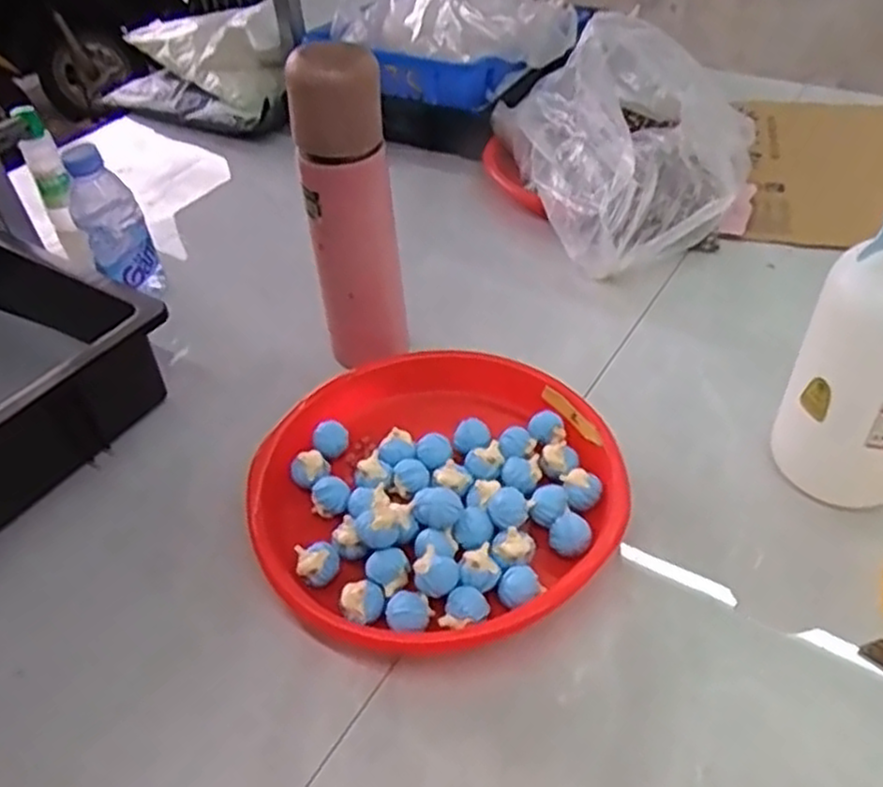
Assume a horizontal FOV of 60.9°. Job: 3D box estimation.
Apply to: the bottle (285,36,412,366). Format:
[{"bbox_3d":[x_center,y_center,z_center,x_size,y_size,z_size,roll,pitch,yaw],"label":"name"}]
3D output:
[{"bbox_3d":[-0.067,-0.125,0.575,0.065,0.249,0.055,-1,44,4],"label":"bottle"}]

